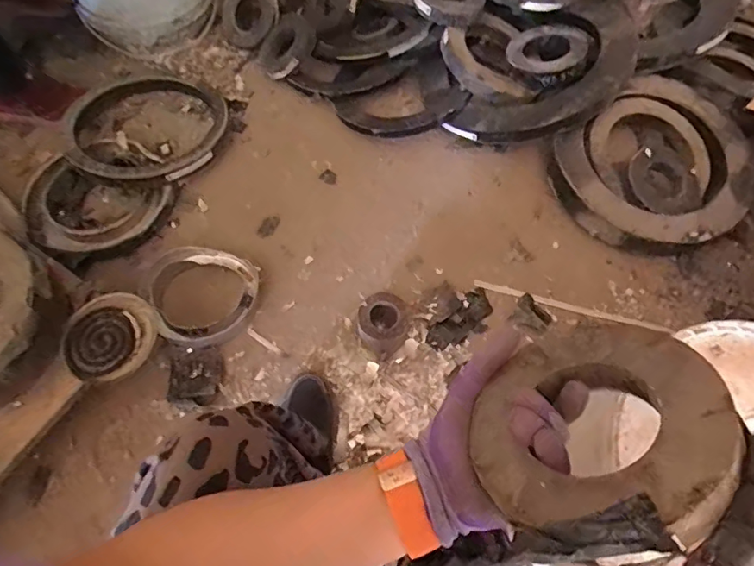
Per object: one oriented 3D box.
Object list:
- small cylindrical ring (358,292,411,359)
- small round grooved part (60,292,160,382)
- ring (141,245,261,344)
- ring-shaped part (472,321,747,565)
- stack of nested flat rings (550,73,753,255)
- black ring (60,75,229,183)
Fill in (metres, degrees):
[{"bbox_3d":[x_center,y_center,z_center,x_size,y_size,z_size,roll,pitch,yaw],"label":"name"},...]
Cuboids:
[{"bbox_3d":[0.012,0.072,0.849,0.086,0.068,0.095,20,65,10],"label":"small cylindrical ring"},{"bbox_3d":[-0.404,0.084,0.757,0.119,0.058,0.124,-1,67,2],"label":"small round grooved part"},{"bbox_3d":[-0.314,0.009,0.902,0.185,0.046,0.185,0,64,-1],"label":"ring"},{"bbox_3d":[0.133,0.089,0.303,0.146,0.029,0.141,-25,29,15],"label":"ring-shaped part"},{"bbox_3d":[0.560,-0.224,0.993,0.391,0.088,0.338,-36,70,-17],"label":"stack of nested flat rings"},{"bbox_3d":[-0.478,-0.328,1.038,0.298,0.056,0.320,6,61,-10],"label":"black ring"}]

